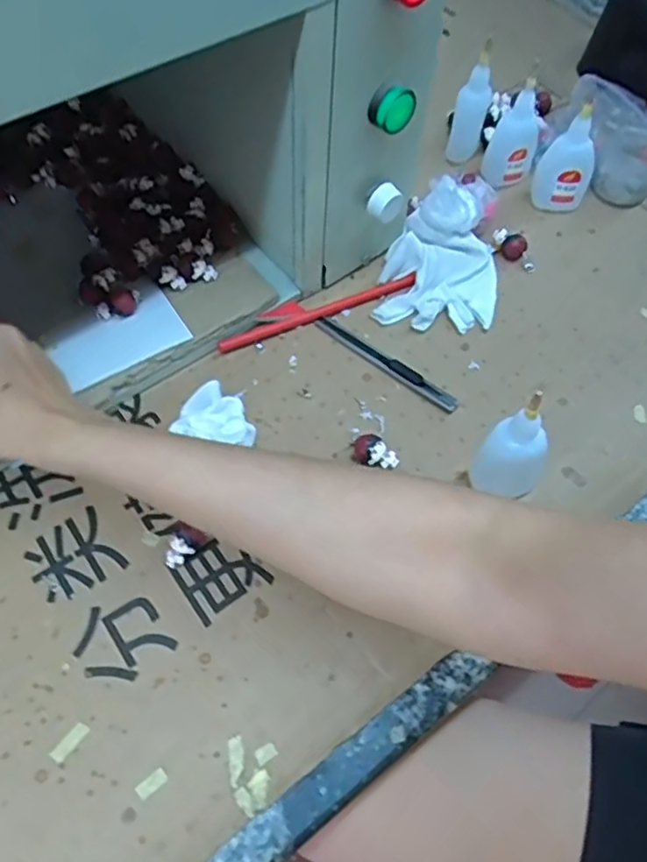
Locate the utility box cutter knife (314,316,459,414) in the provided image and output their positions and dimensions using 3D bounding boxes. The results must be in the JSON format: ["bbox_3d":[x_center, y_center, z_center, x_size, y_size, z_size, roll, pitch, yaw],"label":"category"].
[{"bbox_3d":[0.044,-0.052,0.480,0.123,0.007,0.014,37,66,15],"label":"utility box cutter knife"}]

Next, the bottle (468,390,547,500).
[{"bbox_3d":[0.114,0.015,0.399,0.038,0.086,0.029,32,64,13],"label":"bottle"}]

